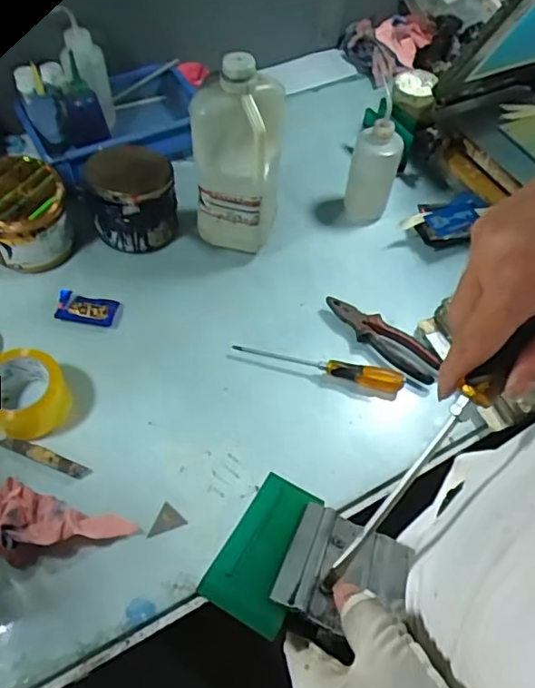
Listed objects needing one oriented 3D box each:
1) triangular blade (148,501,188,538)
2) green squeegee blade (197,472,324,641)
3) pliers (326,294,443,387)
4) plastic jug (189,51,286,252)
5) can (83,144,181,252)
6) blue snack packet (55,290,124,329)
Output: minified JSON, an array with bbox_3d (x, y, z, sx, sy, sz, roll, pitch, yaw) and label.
[{"bbox_3d":[-0.125,0.218,0.686,0.036,0.004,0.042,38,62,20],"label":"triangular blade"},{"bbox_3d":[0.003,0.129,0.375,0.047,0.006,0.153,27,16,9],"label":"green squeegee blade"},{"bbox_3d":[0.167,-0.011,0.833,0.191,0.022,0.055,40,63,21],"label":"pliers"},{"bbox_3d":[-0.042,-0.269,0.830,0.120,0.294,0.107,4,56,-1],"label":"plastic jug"},{"bbox_3d":[-0.214,-0.233,0.908,0.128,0.109,0.130,2,56,-3],"label":"can"},{"bbox_3d":[-0.269,-0.053,0.855,0.096,0.013,0.052,9,56,3],"label":"blue snack packet"}]

